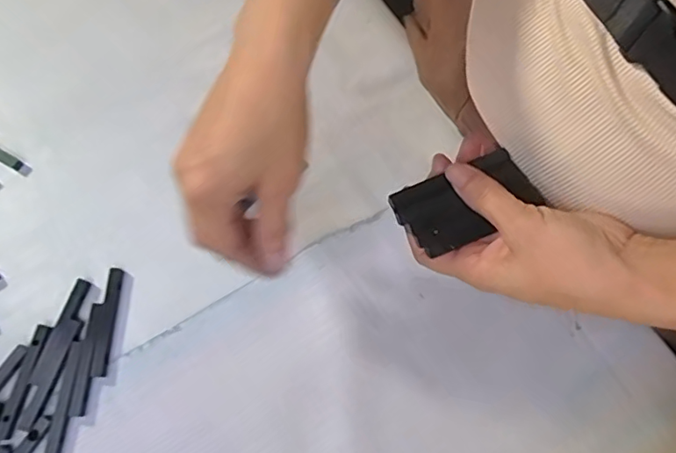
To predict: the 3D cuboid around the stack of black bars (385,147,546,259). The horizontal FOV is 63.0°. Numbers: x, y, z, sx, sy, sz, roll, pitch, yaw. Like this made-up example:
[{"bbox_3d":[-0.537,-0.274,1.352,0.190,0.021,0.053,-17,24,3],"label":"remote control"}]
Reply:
[{"bbox_3d":[0.074,-0.014,0.323,0.080,0.010,0.043,-24,93,-2],"label":"stack of black bars"}]

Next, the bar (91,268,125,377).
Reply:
[{"bbox_3d":[-0.162,0.066,0.386,0.011,0.004,0.073,5,72,0],"label":"bar"}]

